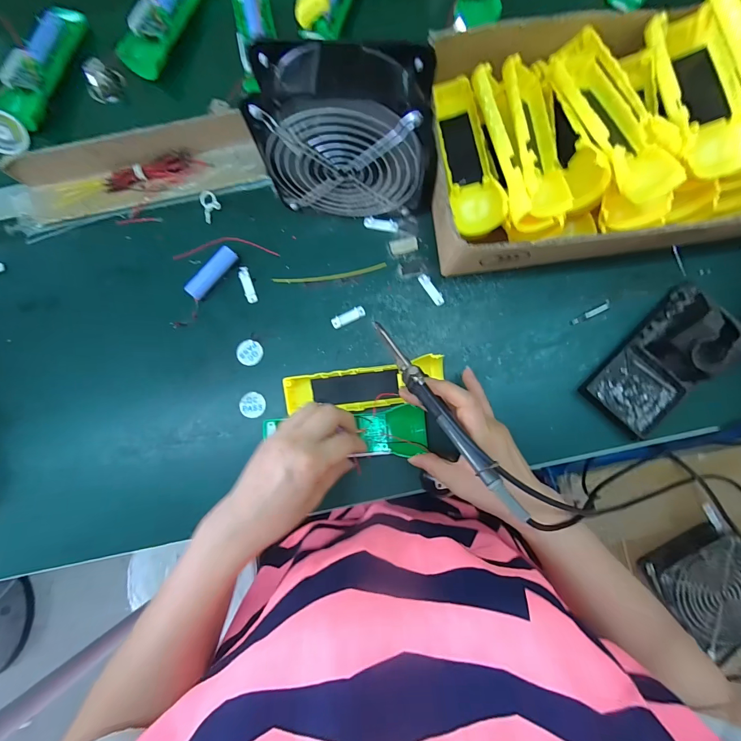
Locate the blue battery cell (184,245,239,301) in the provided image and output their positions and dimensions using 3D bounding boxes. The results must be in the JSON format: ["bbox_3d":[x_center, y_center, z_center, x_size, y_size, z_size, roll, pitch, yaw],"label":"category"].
[{"bbox_3d":[-0.174,-0.107,0.393,0.018,0.019,0.066,37,86,7],"label":"blue battery cell"}]

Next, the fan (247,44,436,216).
[{"bbox_3d":[-0.016,-0.211,0.337,0.155,0.148,0.060,4,83,3],"label":"fan"}]

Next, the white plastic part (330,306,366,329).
[{"bbox_3d":[-0.024,-0.058,0.391,0.038,0.006,0.012,-24,82,-1],"label":"white plastic part"}]

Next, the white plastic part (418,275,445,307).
[{"bbox_3d":[0.067,-0.089,0.390,0.013,0.004,0.040,-34,82,-2],"label":"white plastic part"}]

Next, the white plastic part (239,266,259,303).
[{"bbox_3d":[-0.137,-0.096,0.398,0.012,0.004,0.044,-20,82,0],"label":"white plastic part"}]

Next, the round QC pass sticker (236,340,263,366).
[{"bbox_3d":[-0.131,-0.019,0.390,0.027,0.004,0.028,1,80,-7],"label":"round QC pass sticker"}]

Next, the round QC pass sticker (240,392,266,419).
[{"bbox_3d":[-0.126,0.037,0.382,0.026,0.004,0.026,-3,82,2],"label":"round QC pass sticker"}]

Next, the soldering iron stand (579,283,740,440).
[{"bbox_3d":[0.290,-0.013,0.334,0.152,0.070,0.073,-45,83,-3],"label":"soldering iron stand"}]

